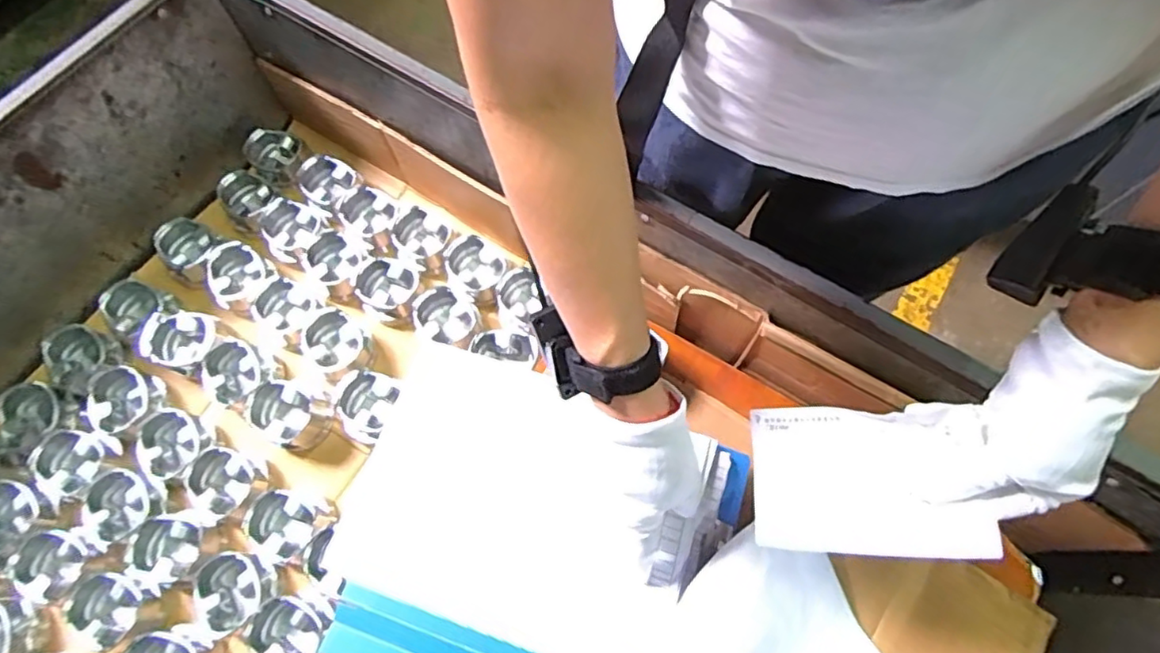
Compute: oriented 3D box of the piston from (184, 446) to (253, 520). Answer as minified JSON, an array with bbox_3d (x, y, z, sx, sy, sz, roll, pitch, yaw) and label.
[{"bbox_3d":[-0.386,0.171,0.659,0.066,0.042,0.071,0,68,0],"label":"piston"}]

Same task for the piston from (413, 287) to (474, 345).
[{"bbox_3d":[-0.160,-0.006,0.735,0.074,0.044,0.065,36,73,14],"label":"piston"}]

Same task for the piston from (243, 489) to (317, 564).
[{"bbox_3d":[-0.315,0.209,0.645,0.059,0.046,0.066,25,71,10],"label":"piston"}]

